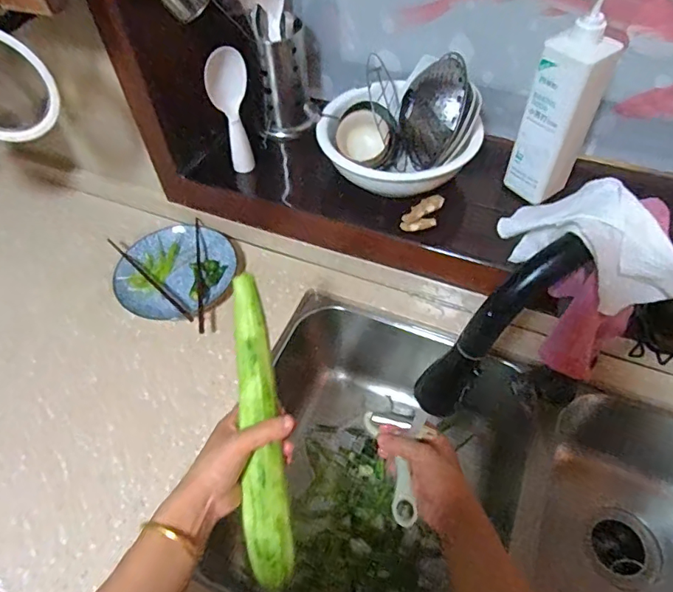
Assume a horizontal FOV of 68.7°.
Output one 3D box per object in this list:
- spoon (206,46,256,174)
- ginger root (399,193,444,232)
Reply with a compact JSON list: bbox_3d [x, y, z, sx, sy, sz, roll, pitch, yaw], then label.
[{"bbox_3d":[-0.154,-0.277,0.754,0.059,0.193,0.019,-35,59,-22],"label":"spoon"},{"bbox_3d":[0.133,-0.121,0.731,0.038,0.018,0.079,36,62,25],"label":"ginger root"}]

